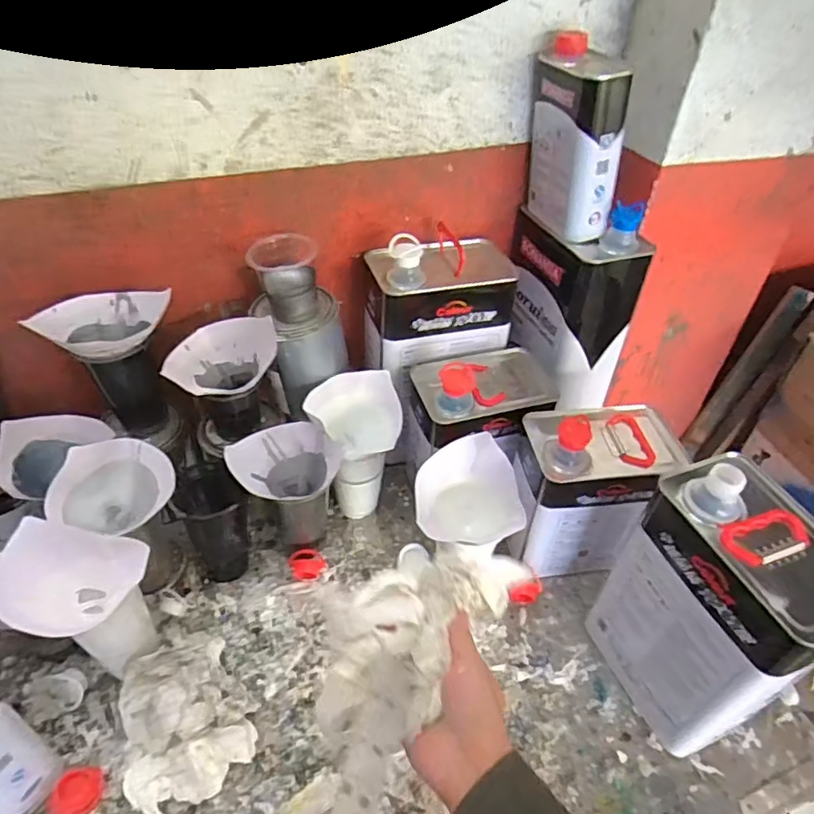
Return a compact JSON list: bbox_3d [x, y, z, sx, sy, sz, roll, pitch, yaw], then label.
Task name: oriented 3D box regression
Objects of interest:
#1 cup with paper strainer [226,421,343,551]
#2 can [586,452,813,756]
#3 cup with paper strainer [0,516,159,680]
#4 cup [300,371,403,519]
[{"bbox_3d":[-0.142,0.099,0.693,0.110,0.140,0.101,-22,49,-25],"label":"cup with paper strainer"},{"bbox_3d":[0.294,0.197,0.571,0.114,0.271,0.164,-16,47,-20],"label":"can"},{"bbox_3d":[-0.317,0.197,0.579,0.107,0.160,0.100,2,43,-2],"label":"cup with paper strainer"},{"bbox_3d":[-0.064,0.048,0.753,0.105,0.166,0.109,2,43,-2],"label":"cup"}]

